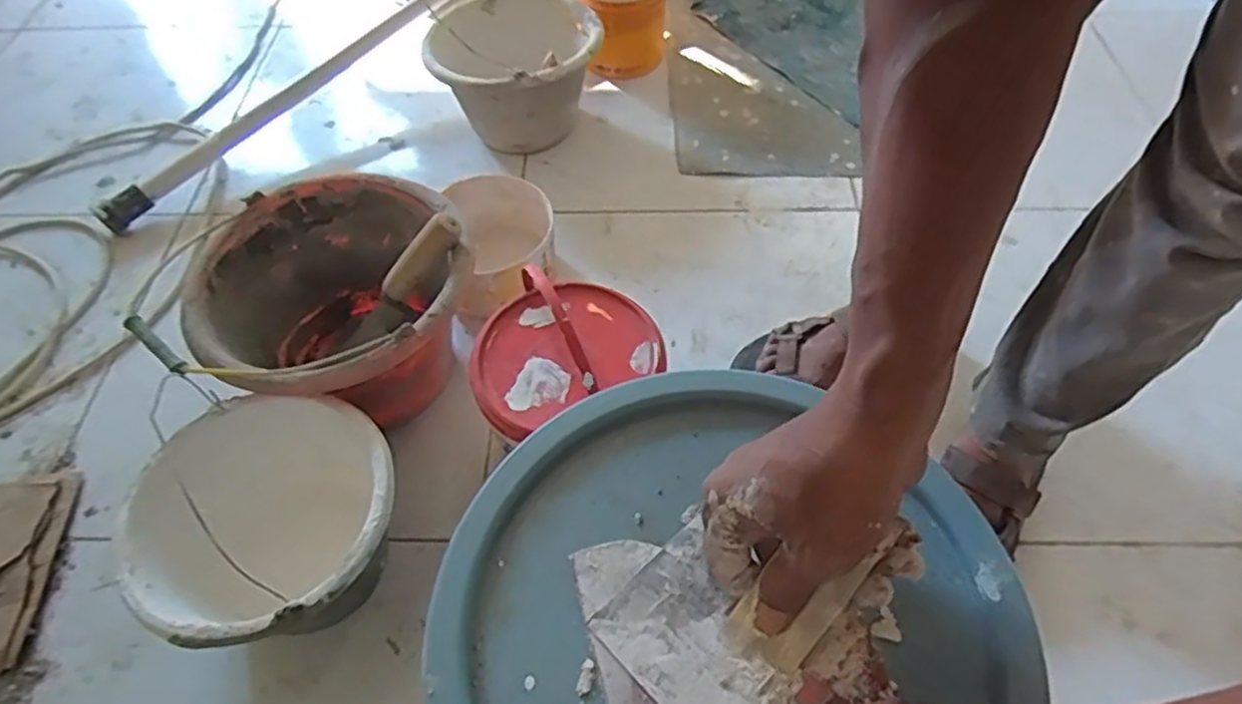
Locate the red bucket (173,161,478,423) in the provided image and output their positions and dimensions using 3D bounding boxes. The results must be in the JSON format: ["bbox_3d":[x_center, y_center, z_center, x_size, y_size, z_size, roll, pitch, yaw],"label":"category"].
[{"bbox_3d":[-0.304,-0.032,0.836,0.278,0.225,0.273,-1,55,1],"label":"red bucket"}]

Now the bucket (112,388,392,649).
[{"bbox_3d":[-0.323,0.180,0.714,0.225,0.171,0.230,-1,55,1],"label":"bucket"}]

